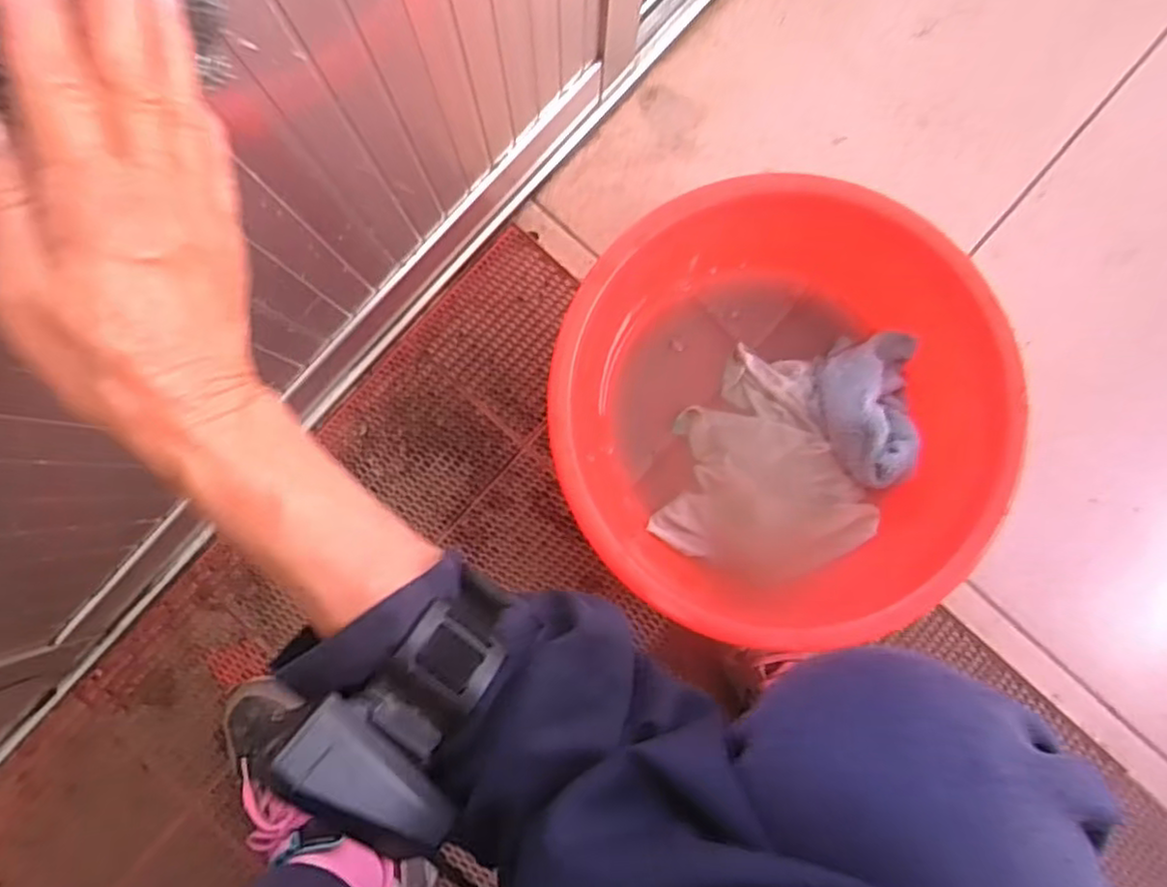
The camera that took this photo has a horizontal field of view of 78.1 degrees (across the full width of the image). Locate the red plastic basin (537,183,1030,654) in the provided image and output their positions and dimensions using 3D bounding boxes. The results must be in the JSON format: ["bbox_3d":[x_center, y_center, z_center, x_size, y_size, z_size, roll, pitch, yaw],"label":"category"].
[{"bbox_3d":[0.156,-0.026,0.614,0.350,0.133,0.340,0,88,-2],"label":"red plastic basin"}]

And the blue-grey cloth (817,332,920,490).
[{"bbox_3d":[0.248,-0.032,0.624,0.085,0.060,0.134,2,88,-2],"label":"blue-grey cloth"}]

